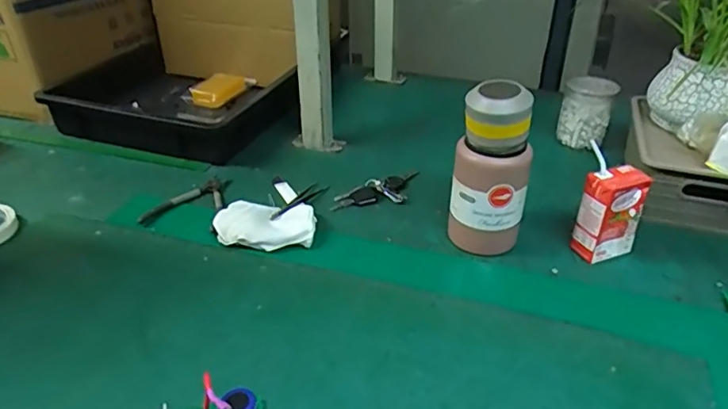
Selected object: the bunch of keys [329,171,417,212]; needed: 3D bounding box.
[{"bbox_3d":[0.028,-0.022,0.795,0.159,0.019,0.057,-19,37,-26],"label":"bunch of keys"}]

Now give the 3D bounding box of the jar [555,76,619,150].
[{"bbox_3d":[0.377,-0.160,0.922,0.079,0.098,0.087,16,36,24],"label":"jar"}]

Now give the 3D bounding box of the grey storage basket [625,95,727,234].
[{"bbox_3d":[0.462,-0.045,0.767,0.159,0.092,0.197,9,34,15],"label":"grey storage basket"}]

